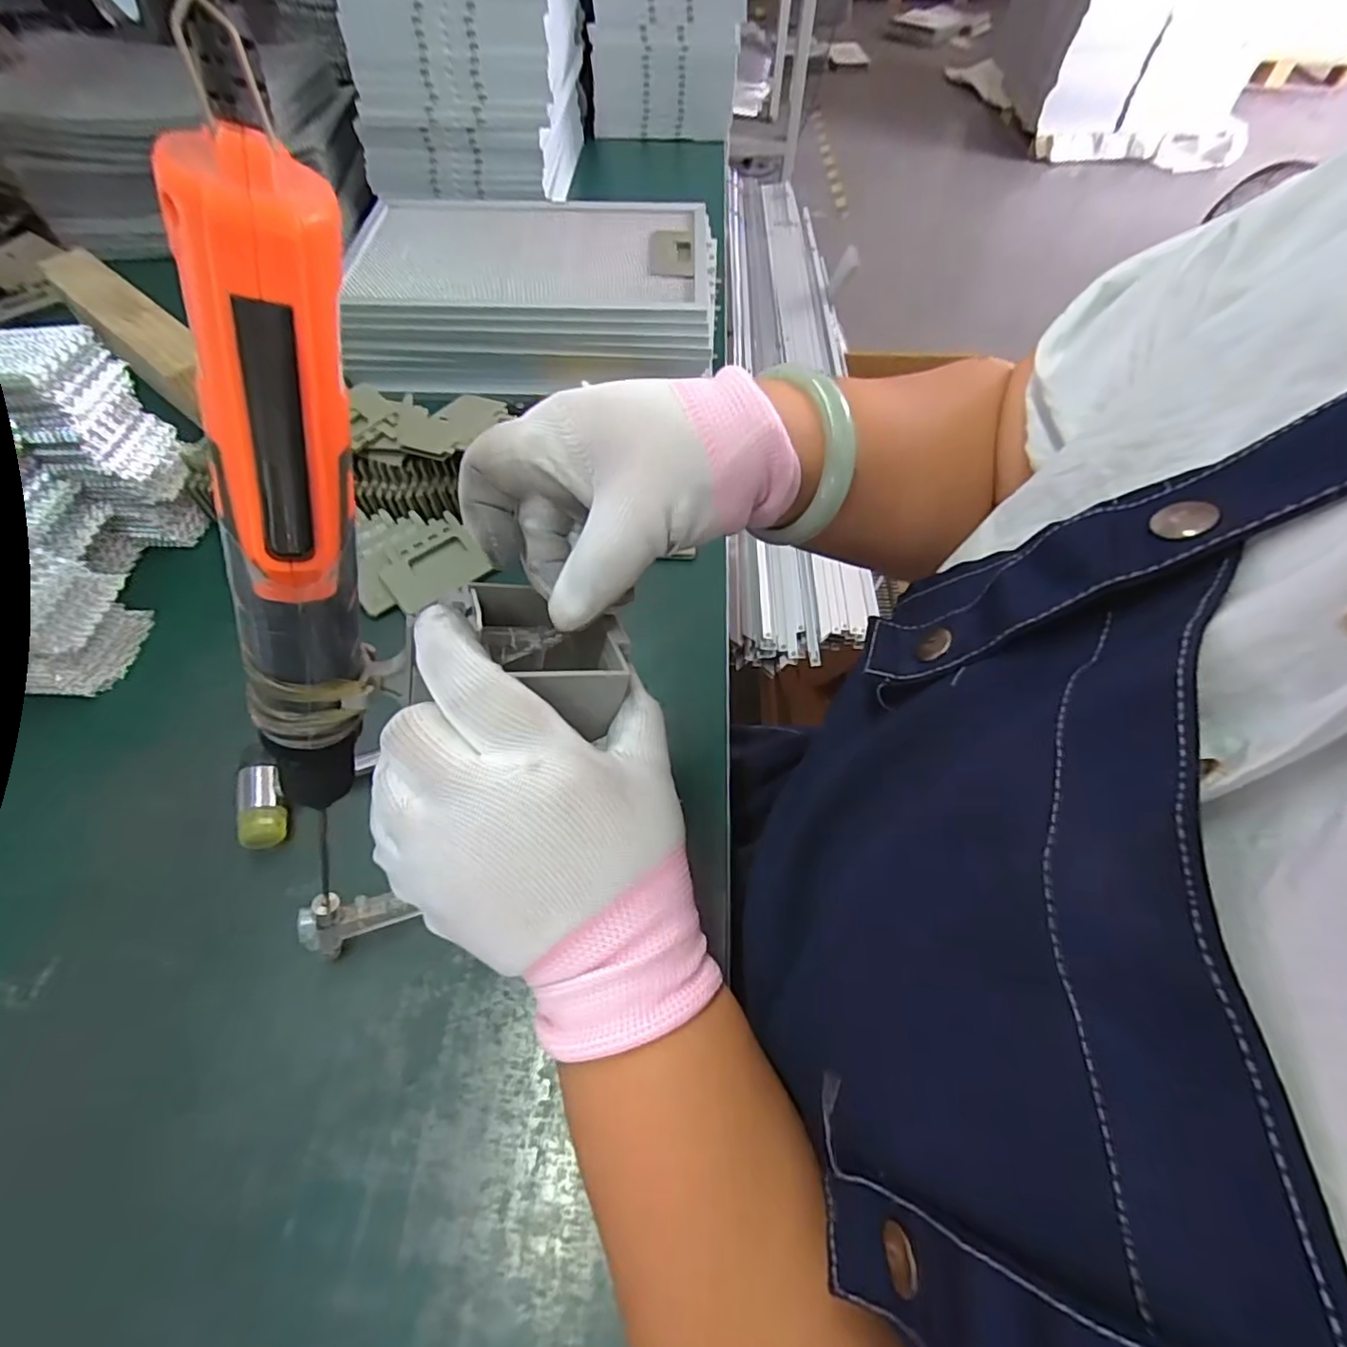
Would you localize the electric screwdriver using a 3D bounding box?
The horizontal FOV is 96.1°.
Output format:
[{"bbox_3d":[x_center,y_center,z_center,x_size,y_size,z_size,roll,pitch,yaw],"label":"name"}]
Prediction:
[{"bbox_3d":[-0.114,-0.029,0.188,0.031,0.210,0.037,28,37,13],"label":"electric screwdriver"}]

